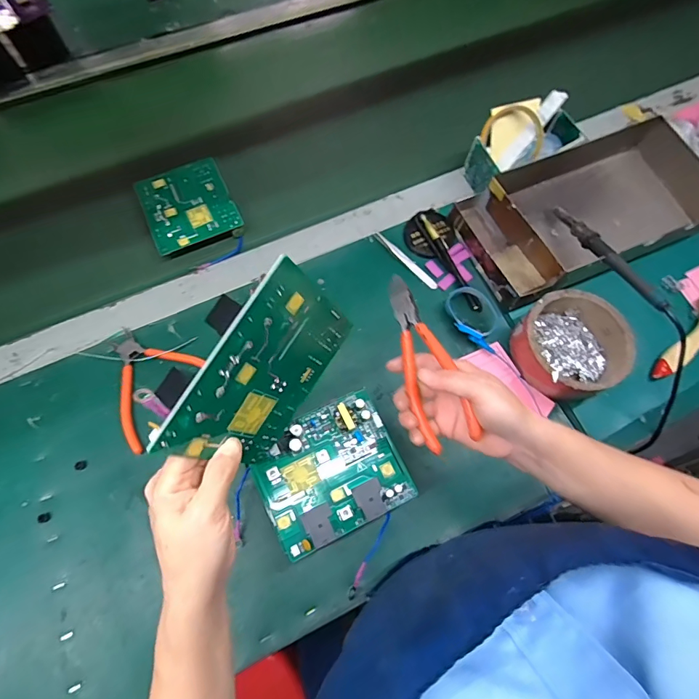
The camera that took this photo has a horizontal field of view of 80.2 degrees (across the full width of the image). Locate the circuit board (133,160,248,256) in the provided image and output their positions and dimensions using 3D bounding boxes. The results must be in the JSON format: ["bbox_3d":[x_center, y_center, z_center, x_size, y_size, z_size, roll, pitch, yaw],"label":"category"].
[{"bbox_3d":[-0.222,-0.197,0.576,0.113,0.022,0.126,-24,73,-10],"label":"circuit board"}]

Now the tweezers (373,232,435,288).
[{"bbox_3d":[0.076,-0.121,0.562,0.016,0.011,0.109,-41,77,-14],"label":"tweezers"}]

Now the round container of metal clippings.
[{"bbox_3d":[0.263,-0.002,0.501,0.121,0.054,0.120,1,71,-2],"label":"round container of metal clippings"}]

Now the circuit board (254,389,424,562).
[{"bbox_3d":[-0.018,0.113,0.392,0.132,0.026,0.114,-25,73,-10],"label":"circuit board"}]

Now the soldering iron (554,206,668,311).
[{"bbox_3d":[0.310,-0.119,0.506,0.016,0.020,0.196,-15,53,-7],"label":"soldering iron"}]

